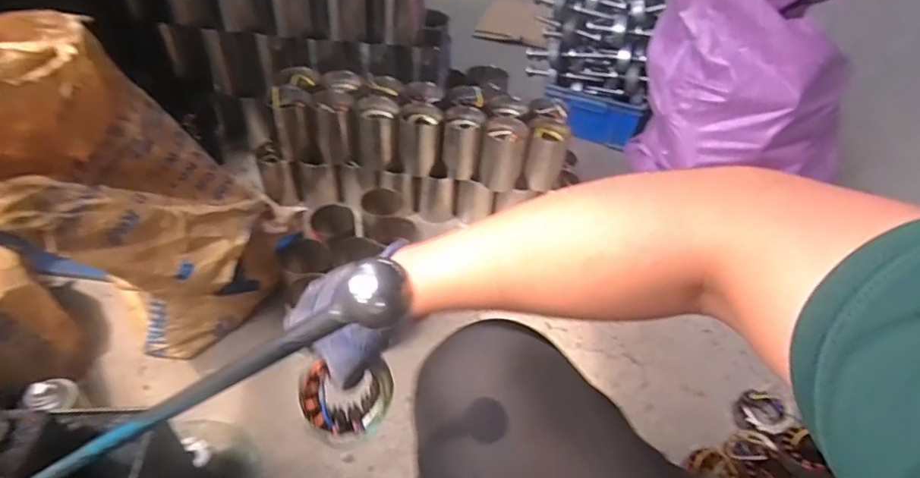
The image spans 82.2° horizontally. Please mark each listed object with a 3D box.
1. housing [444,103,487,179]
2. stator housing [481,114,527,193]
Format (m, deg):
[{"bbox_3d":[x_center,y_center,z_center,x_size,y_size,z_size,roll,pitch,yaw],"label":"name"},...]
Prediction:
[{"bbox_3d":[0.005,-0.211,1.157,0.088,0.131,0.097,4,44,-3],"label":"housing"},{"bbox_3d":[0.096,-0.185,1.148,0.087,0.143,0.091,4,44,-3],"label":"stator housing"}]

